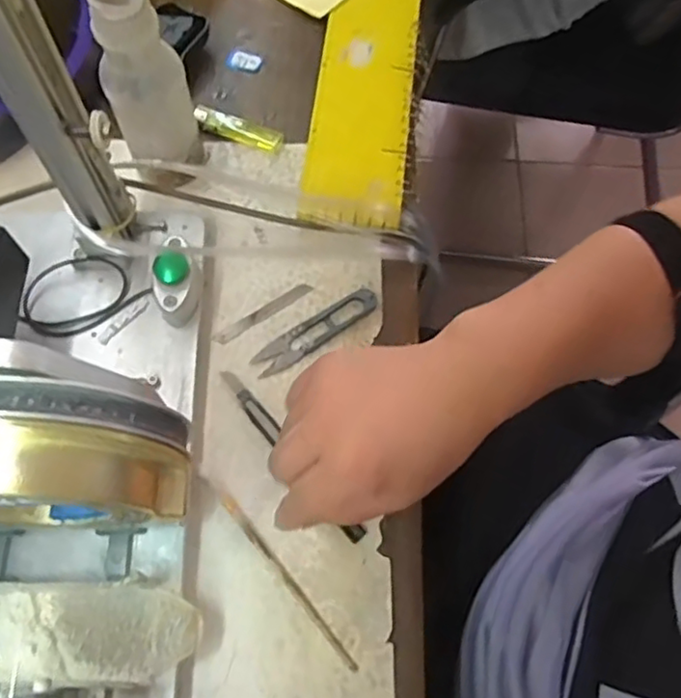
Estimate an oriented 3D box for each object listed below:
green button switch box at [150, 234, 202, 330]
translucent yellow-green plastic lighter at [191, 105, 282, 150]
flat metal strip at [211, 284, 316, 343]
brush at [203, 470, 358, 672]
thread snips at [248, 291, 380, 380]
[{"bbox_3d":[-0.111,-0.049,0.437,0.028,0.034,0.055,-5,68,-5],"label":"green button switch box"},{"bbox_3d":[-0.086,-0.186,0.532,0.075,0.010,0.021,20,68,6],"label":"translucent yellow-green plastic lighter"},{"bbox_3d":[-0.057,-0.026,0.472,0.081,0.004,0.011,-32,72,-15],"label":"flat metal strip"},{"bbox_3d":[-0.039,0.138,0.399,0.008,0.004,0.148,-38,74,-16],"label":"brush"},{"bbox_3d":[-0.018,-0.013,0.463,0.101,0.006,0.022,-32,72,-15],"label":"thread snips"}]

